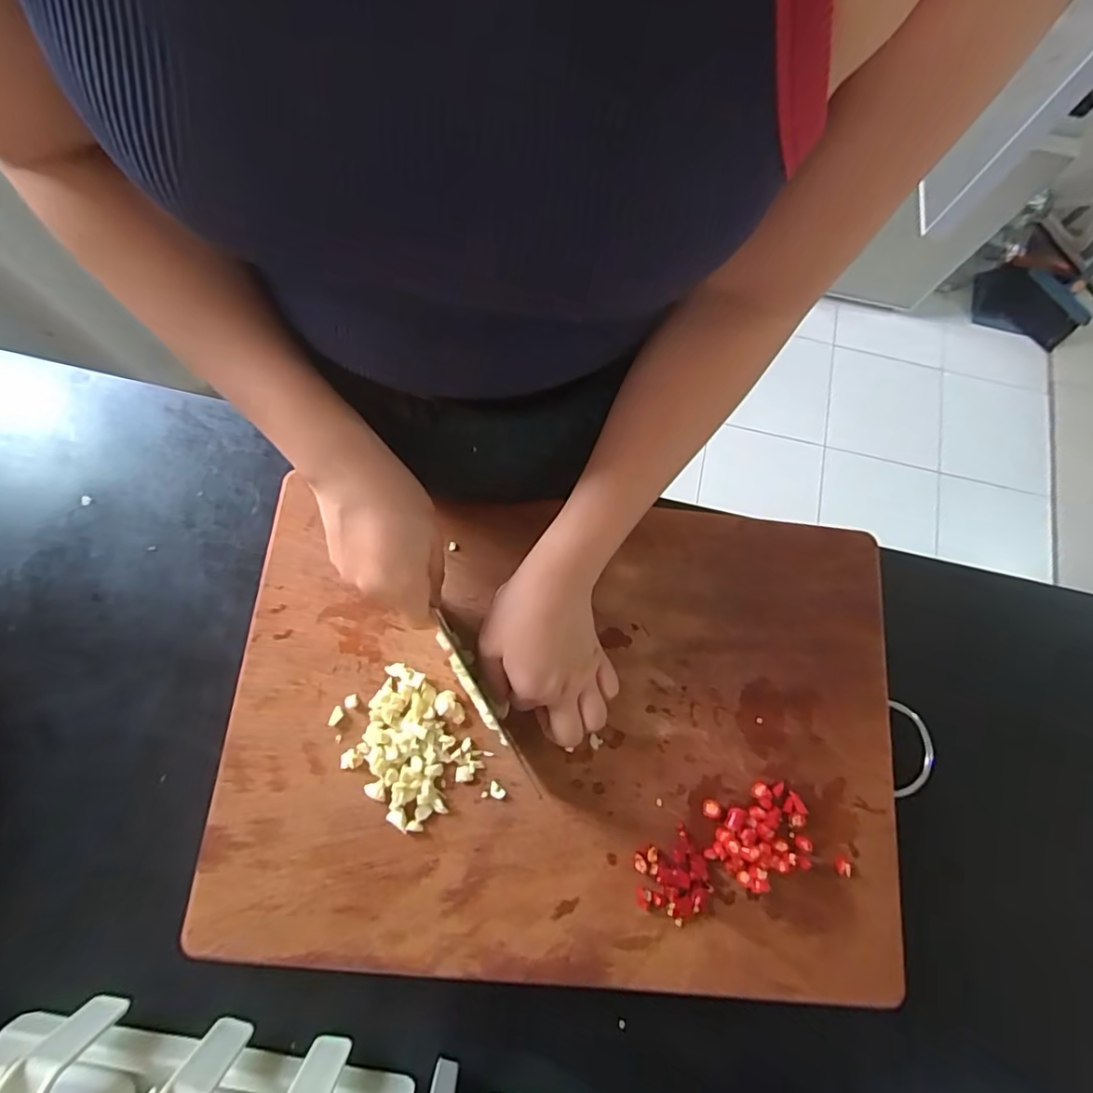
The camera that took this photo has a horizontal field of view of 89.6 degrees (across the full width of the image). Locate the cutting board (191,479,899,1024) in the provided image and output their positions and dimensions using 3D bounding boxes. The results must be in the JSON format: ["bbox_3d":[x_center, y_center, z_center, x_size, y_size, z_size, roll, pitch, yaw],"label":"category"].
[{"bbox_3d":[0.015,0.128,0.404,0.479,0.027,0.332,5,74,-1],"label":"cutting board"}]

